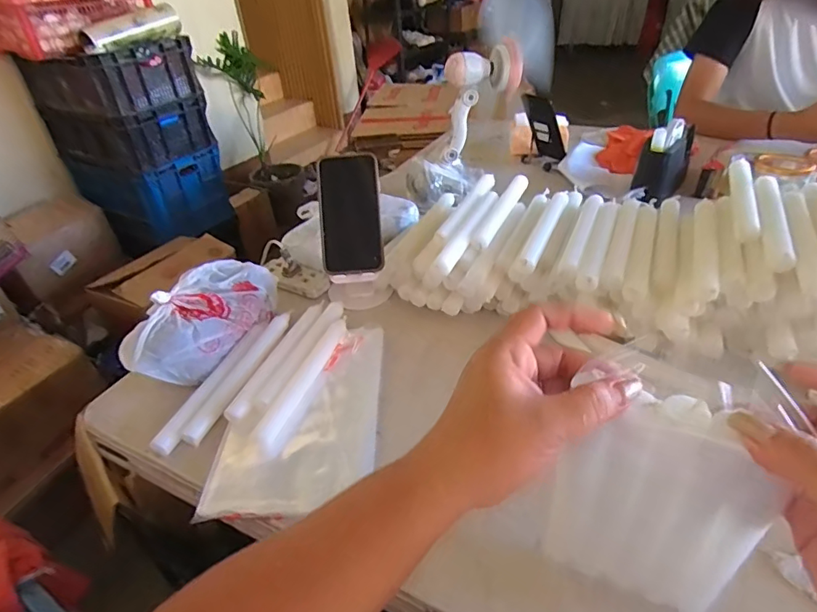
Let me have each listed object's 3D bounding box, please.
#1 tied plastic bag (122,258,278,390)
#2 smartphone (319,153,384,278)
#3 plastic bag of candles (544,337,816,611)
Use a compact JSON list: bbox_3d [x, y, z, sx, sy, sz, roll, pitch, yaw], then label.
[{"bbox_3d":[-0.247,0.013,0.592,0.092,0.068,0.199,11,39,20],"label":"tied plastic bag"},{"bbox_3d":[-0.077,-0.119,0.642,0.076,0.154,0.016,-4,-2,2],"label":"smartphone"},{"bbox_3d":[0.146,0.120,0.296,0.105,0.228,0.022,15,39,24],"label":"plastic bag of candles"}]

